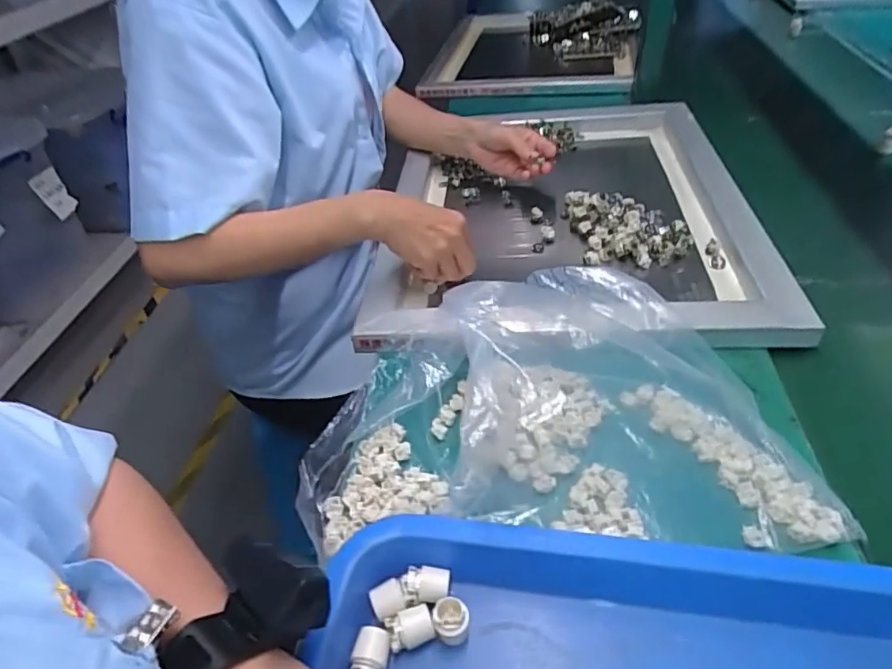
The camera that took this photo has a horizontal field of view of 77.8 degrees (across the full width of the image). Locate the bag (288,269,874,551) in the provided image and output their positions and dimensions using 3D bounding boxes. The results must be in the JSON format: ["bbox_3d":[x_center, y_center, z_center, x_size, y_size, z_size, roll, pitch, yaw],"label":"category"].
[{"bbox_3d":[0.073,0.046,0.436,0.353,0.061,0.225,-4,43,4],"label":"bag"}]

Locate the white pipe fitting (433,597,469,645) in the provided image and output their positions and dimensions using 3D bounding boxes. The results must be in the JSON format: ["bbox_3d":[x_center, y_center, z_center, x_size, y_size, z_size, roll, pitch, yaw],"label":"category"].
[{"bbox_3d":[0.003,0.172,0.333,0.021,0.020,0.020,-4,43,4],"label":"white pipe fitting"}]

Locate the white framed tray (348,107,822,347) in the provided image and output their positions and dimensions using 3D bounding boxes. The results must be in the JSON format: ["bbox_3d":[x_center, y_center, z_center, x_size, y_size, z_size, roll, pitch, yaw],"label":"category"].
[{"bbox_3d":[0.131,-0.163,0.678,0.410,0.037,0.530,-2,43,6],"label":"white framed tray"}]

